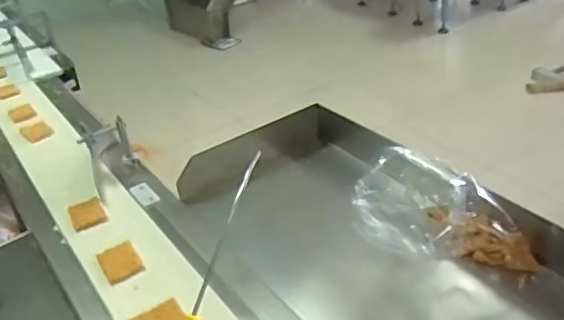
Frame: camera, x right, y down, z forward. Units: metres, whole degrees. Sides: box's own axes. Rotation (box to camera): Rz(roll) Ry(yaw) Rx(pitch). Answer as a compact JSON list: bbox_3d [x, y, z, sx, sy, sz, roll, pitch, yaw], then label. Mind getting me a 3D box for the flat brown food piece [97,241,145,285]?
[{"bbox_3d":[-0.307,0.193,1.058,0.069,0.015,0.097,-23,37,-25],"label":"flat brown food piece"}]

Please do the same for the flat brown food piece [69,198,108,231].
[{"bbox_3d":[-0.411,0.115,1.180,0.069,0.008,0.088,-21,36,-22],"label":"flat brown food piece"}]

